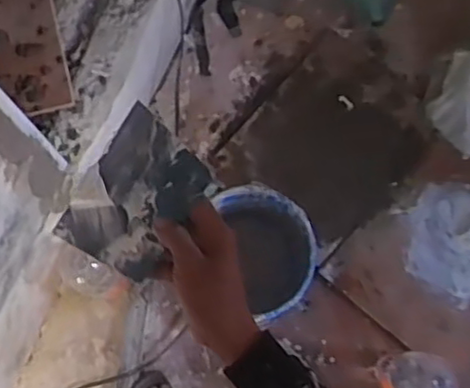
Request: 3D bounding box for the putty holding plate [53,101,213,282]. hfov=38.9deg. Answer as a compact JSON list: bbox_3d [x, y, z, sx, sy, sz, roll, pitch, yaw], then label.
[{"bbox_3d":[-0.088,0.004,0.600,0.099,0.008,0.137,35,99,10],"label":"putty holding plate"}]

